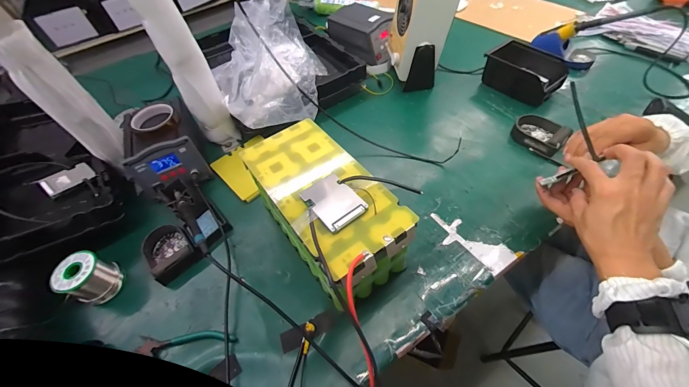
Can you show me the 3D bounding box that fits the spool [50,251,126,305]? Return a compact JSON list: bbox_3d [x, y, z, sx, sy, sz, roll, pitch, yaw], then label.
[{"bbox_3d":[-0.426,0.143,0.494,0.063,0.080,0.067,-2,54,3],"label":"spool"}]

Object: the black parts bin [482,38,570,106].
[{"bbox_3d":[0.446,-0.300,0.734,0.115,0.074,0.168,-36,59,-19],"label":"black parts bin"}]

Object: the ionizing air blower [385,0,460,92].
[{"bbox_3d":[0.177,-0.397,0.719,0.126,0.251,0.147,-8,54,-1],"label":"ionizing air blower"}]

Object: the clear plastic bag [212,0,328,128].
[{"bbox_3d":[-0.160,-0.298,0.623,0.240,0.202,0.264,-23,56,-11],"label":"clear plastic bag"}]

